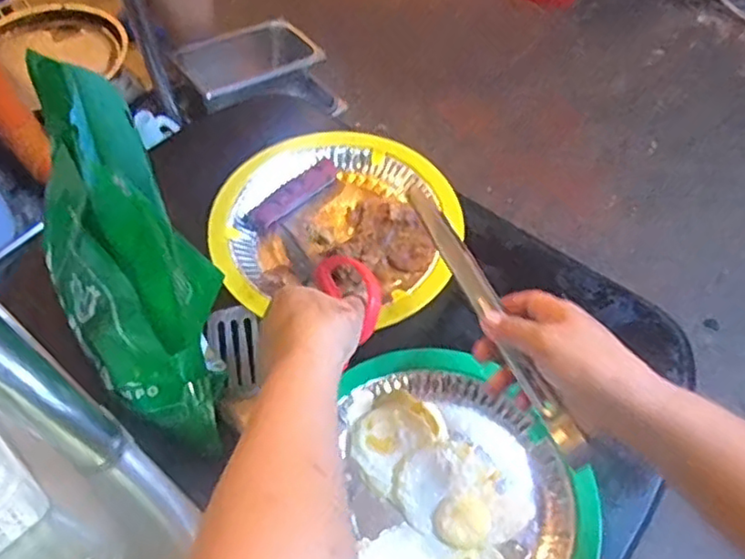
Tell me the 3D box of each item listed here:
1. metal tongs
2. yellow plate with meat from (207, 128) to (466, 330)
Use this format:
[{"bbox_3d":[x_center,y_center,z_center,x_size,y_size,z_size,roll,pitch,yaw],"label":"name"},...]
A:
[{"bbox_3d":[0.087,0.016,0.489,0.027,0.028,0.241,-21,60,-12],"label":"metal tongs"},{"bbox_3d":[-0.036,-0.056,0.675,0.250,0.042,0.250,-1,57,2],"label":"yellow plate with meat"}]

